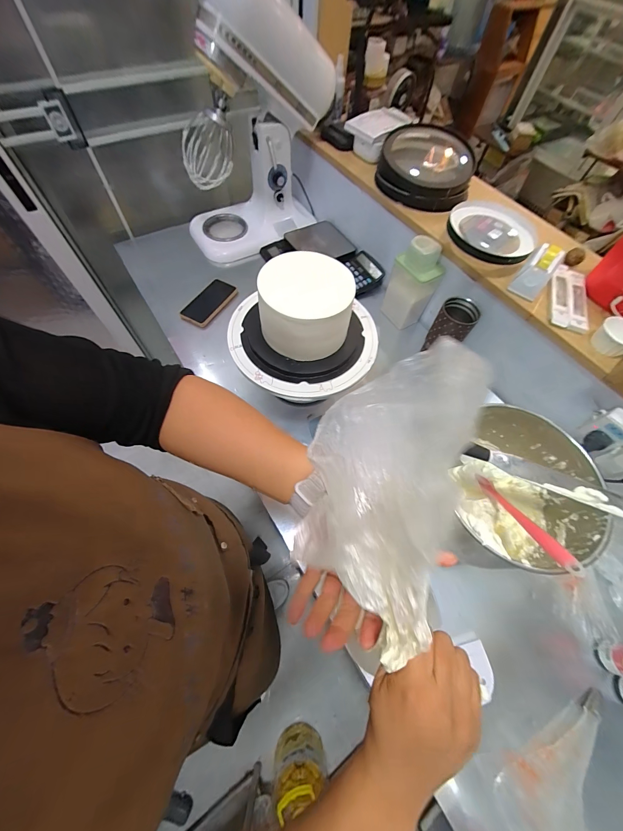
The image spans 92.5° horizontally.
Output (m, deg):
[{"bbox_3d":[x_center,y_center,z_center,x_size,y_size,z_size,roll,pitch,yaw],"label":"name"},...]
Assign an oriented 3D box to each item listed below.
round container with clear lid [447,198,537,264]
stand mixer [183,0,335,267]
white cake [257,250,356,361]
[{"bbox_3d":[0.387,-0.394,0.635,0.176,0.033,0.182,2,63,-3],"label":"round container with clear lid"},{"bbox_3d":[-0.151,-0.728,0.766,0.260,0.483,0.411,36,66,14],"label":"stand mixer"},{"bbox_3d":[-0.010,-0.190,0.527,0.150,0.097,0.154,2,63,-3],"label":"white cake"}]

